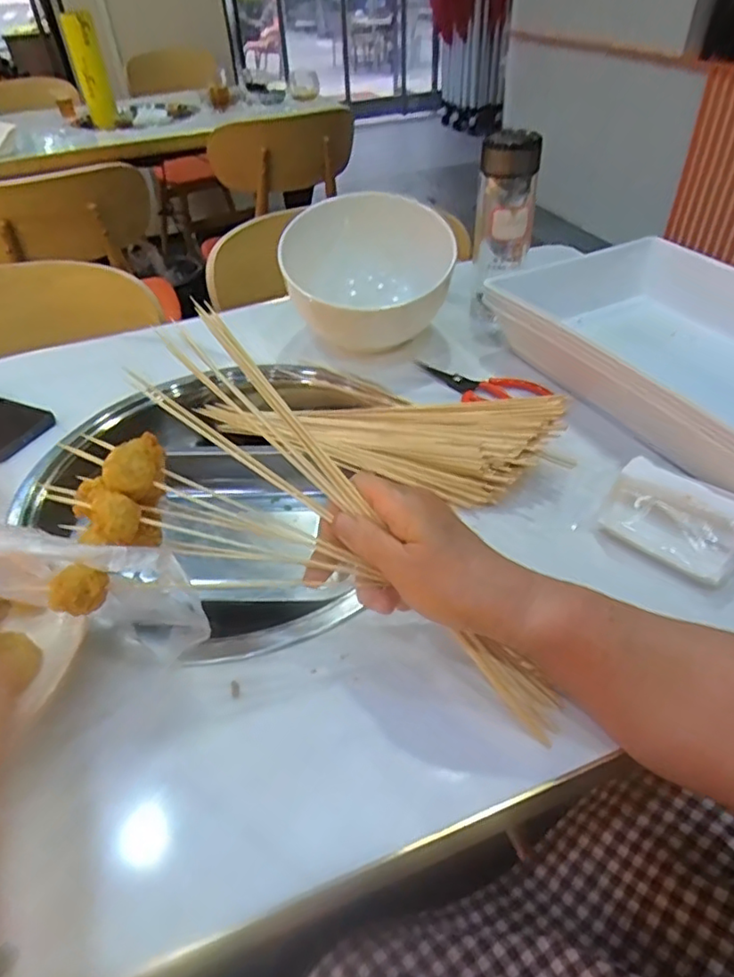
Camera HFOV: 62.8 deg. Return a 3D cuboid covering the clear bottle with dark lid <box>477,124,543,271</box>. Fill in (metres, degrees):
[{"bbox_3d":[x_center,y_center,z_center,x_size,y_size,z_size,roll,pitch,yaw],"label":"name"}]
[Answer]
[{"bbox_3d":[0.160,-0.327,0.692,0.062,0.147,0.062,7,43,11],"label":"clear bottle with dark lid"}]

